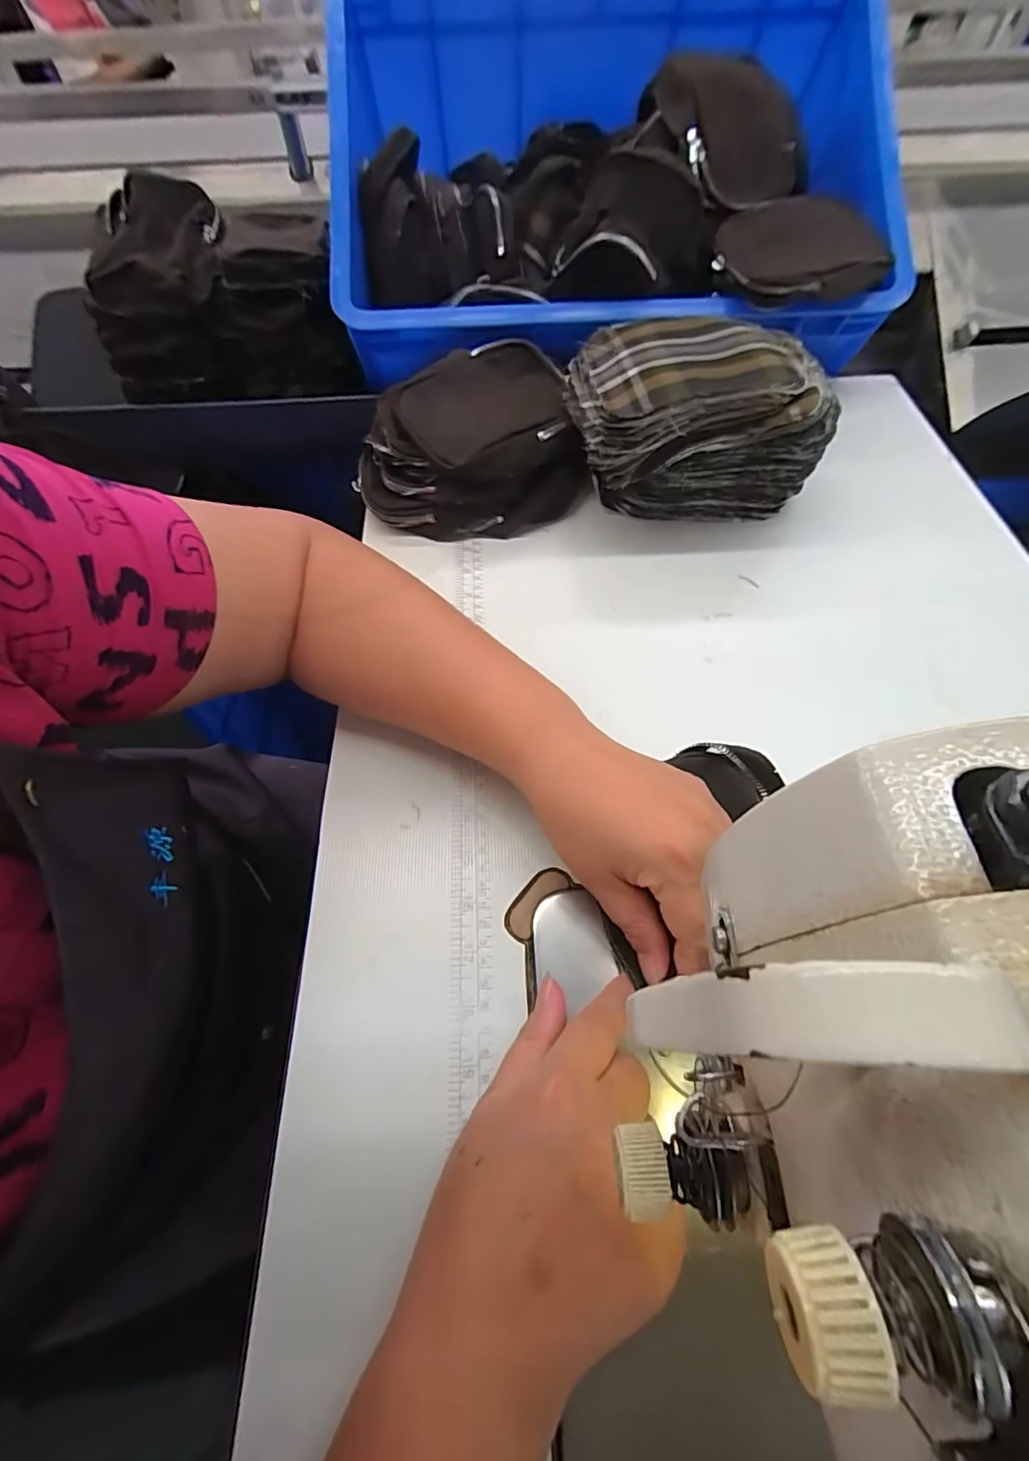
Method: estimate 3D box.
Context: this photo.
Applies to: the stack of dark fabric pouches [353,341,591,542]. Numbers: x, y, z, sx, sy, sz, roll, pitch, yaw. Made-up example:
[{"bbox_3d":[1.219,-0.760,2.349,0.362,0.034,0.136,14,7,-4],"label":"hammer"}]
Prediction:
[{"bbox_3d":[-0.044,-0.243,0.451,0.188,0.066,0.160,-14,60,-6],"label":"stack of dark fabric pouches"}]

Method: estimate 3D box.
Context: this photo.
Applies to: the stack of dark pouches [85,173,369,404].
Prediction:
[{"bbox_3d":[-0.297,-0.442,0.539,0.251,0.122,0.155,-4,60,0],"label":"stack of dark pouches"}]

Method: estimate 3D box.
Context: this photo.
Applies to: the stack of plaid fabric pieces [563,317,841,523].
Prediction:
[{"bbox_3d":[0.138,-0.246,0.427,0.178,0.105,0.143,-10,60,-3],"label":"stack of plaid fabric pieces"}]

